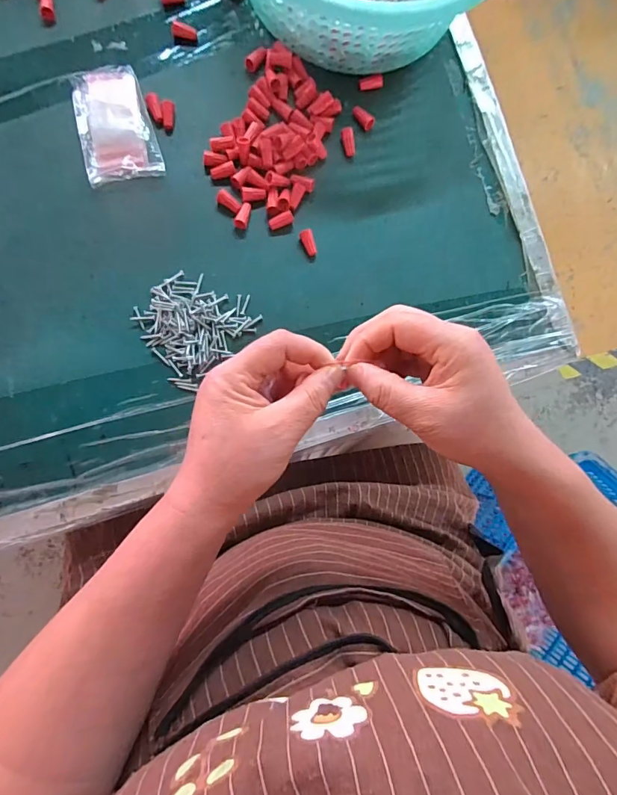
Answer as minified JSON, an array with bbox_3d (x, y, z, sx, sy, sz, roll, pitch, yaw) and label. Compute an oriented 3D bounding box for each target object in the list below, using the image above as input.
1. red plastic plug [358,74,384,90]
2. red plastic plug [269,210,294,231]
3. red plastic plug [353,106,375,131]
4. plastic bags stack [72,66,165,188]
[{"bbox_3d":[0.061,-0.309,0.427,0.024,0.011,0.008,-3,86,10],"label":"red plastic plug"},{"bbox_3d":[-0.025,-0.165,0.402,0.023,0.007,0.011,-24,88,-8],"label":"red plastic plug"},{"bbox_3d":[0.053,-0.274,0.423,0.012,0.011,0.026,-40,92,-8],"label":"red plastic plug"},{"bbox_3d":[-0.177,-0.248,0.392,0.065,0.012,0.110,-17,87,-7],"label":"plastic bags stack"}]

